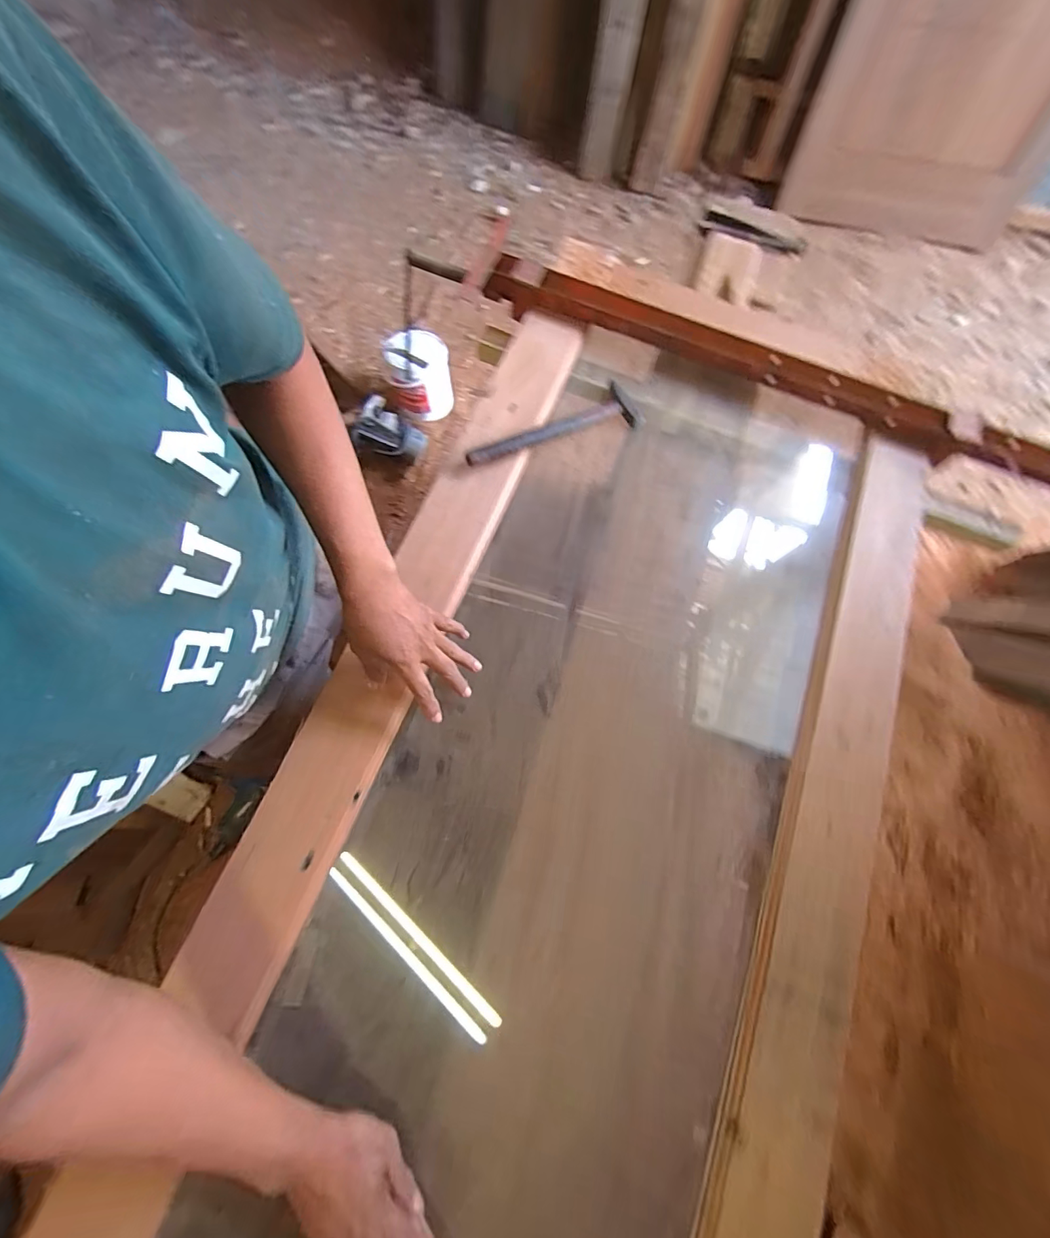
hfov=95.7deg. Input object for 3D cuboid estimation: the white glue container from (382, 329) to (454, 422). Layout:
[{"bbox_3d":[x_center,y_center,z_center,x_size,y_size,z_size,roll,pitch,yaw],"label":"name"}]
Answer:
[{"bbox_3d":[-0.346,-0.790,1.548,0.211,0.190,0.188,-14,73,-4],"label":"white glue container"}]

